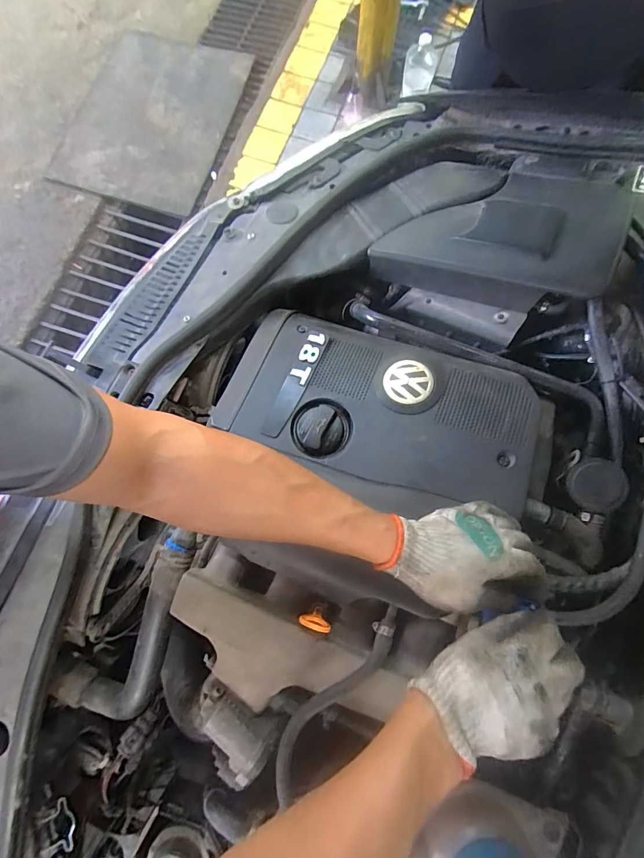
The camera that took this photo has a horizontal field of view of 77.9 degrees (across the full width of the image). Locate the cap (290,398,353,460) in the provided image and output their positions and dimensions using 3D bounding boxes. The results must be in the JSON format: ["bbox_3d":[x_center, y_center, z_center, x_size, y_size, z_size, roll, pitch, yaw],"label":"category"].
[{"bbox_3d":[-0.001,-0.002,0.524,0.078,0.027,0.079,0,77,-1],"label":"cap"}]

